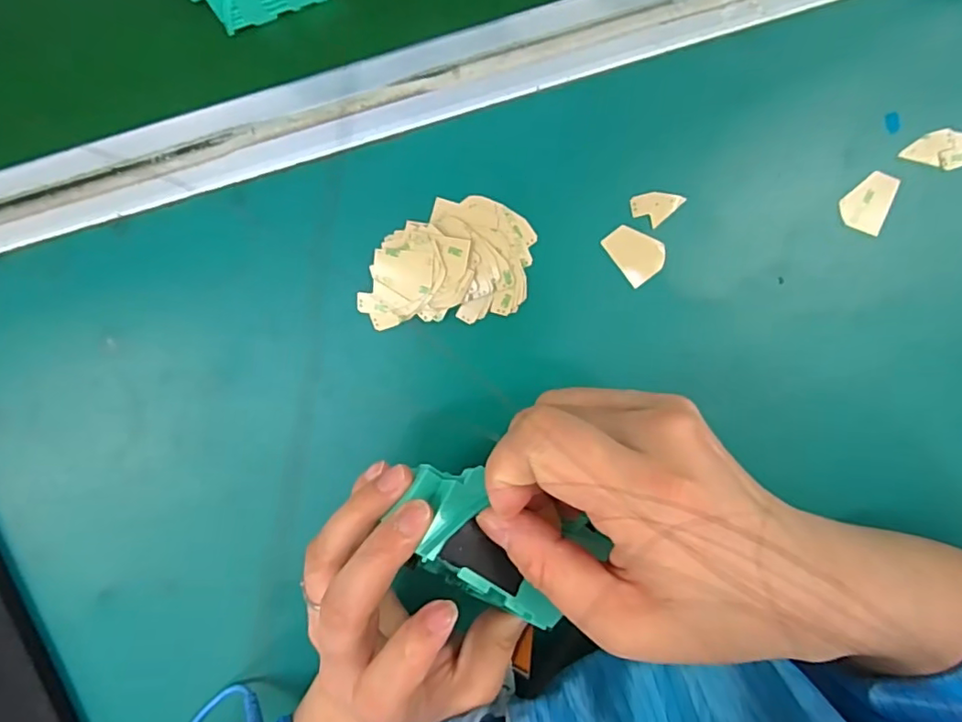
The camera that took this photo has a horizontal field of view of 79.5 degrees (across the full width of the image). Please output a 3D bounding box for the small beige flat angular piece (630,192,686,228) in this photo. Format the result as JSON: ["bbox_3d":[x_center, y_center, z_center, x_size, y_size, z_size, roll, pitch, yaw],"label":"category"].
[{"bbox_3d":[0.087,-0.075,0.288,0.024,0.004,0.016,9,94,1],"label":"small beige flat angular piece"}]

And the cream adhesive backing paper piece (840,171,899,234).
[{"bbox_3d":[0.193,-0.080,0.289,0.022,0.004,0.029,19,97,8],"label":"cream adhesive backing paper piece"}]

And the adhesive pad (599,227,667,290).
[{"bbox_3d":[0.078,-0.055,0.289,0.022,0.004,0.029,-40,96,-6],"label":"adhesive pad"}]

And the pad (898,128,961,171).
[{"bbox_3d":[0.231,-0.105,0.287,0.039,0.004,0.018,-1,91,7],"label":"pad"}]

